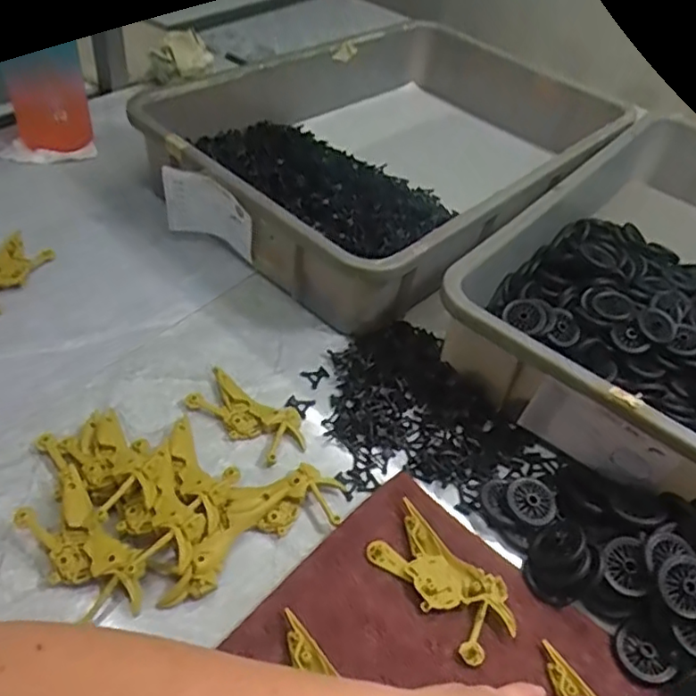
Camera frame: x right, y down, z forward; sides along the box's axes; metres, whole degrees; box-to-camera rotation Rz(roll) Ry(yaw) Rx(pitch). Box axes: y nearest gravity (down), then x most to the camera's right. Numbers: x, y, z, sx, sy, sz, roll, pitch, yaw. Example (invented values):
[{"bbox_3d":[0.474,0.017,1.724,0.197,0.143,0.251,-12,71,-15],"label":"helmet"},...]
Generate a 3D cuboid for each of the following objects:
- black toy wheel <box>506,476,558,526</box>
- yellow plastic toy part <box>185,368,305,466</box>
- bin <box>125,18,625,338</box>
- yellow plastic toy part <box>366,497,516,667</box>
[{"bbox_3d":[0.134,0.114,0.456,0.036,0.014,0.034,3,46,-3],"label":"black toy wheel"},{"bbox_3d":[-0.081,0.049,0.496,0.101,0.015,0.047,30,50,21],"label":"yellow plastic toy part"},{"bbox_3d":[0.074,-0.249,0.727,0.348,0.116,0.547,36,53,25],"label":"bin"},{"bbox_3d":[0.063,0.153,0.413,0.052,0.010,0.100,-31,57,-31],"label":"yellow plastic toy part"}]

